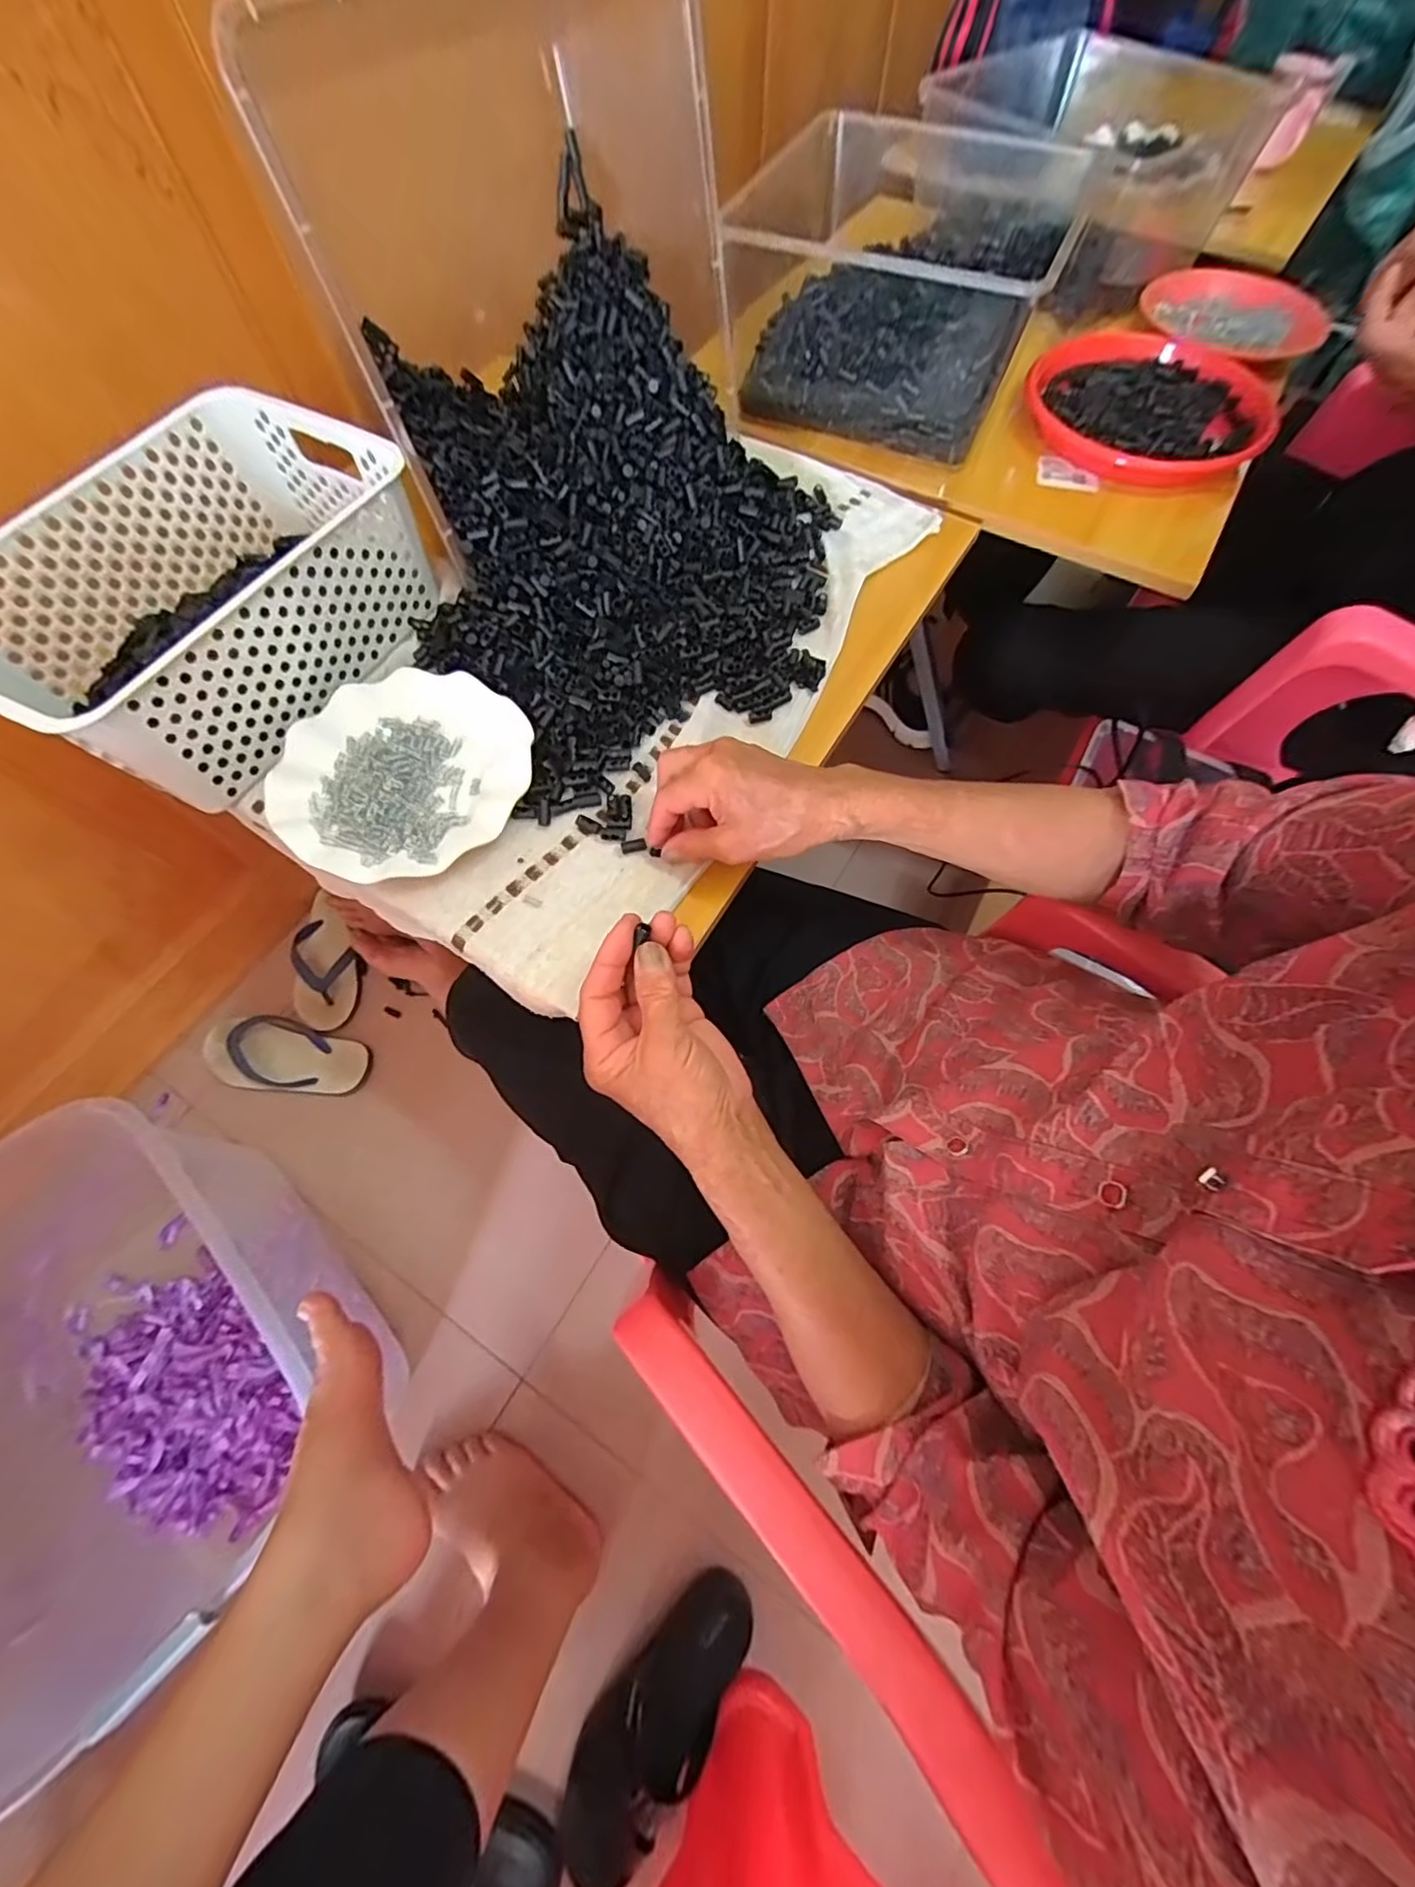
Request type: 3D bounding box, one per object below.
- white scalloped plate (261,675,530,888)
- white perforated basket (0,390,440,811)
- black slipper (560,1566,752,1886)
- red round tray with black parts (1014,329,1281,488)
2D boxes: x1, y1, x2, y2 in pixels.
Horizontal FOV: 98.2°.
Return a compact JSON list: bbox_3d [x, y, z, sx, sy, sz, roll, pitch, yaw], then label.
[{"bbox_3d":[-0.227,-0.128,0.458,0.177,0.015,0.178,0,67,-1],"label":"white scalloped plate"},{"bbox_3d":[-0.378,-0.263,0.467,0.206,0.102,0.298,31,70,12],"label":"white perforated basket"},{"bbox_3d":[-0.051,0.765,0.602,0.098,0.062,0.245,40,72,15],"label":"black slipper"},{"bbox_3d":[0.467,-0.579,0.647,0.236,0.036,0.267,33,70,12],"label":"red round tray with black parts"}]

